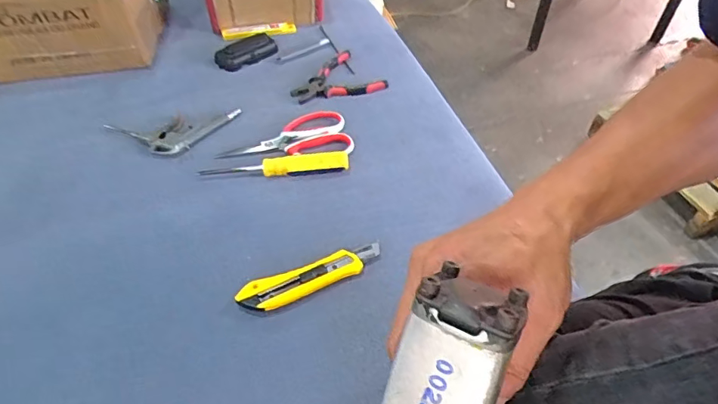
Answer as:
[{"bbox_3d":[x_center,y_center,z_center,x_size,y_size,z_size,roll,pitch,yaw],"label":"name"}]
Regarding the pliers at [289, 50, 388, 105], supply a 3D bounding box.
[{"bbox_3d":[-0.038,-0.194,0.786,0.143,0.022,0.113,-32,56,-27],"label":"pliers"}]

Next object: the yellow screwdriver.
[{"bbox_3d":[-0.114,-0.048,0.636,0.195,0.026,0.025,-3,48,-5],"label":"yellow screwdriver"}]

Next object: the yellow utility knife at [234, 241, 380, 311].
[{"bbox_3d":[-0.051,0.083,0.532,0.164,0.015,0.036,-20,52,-19],"label":"yellow utility knife"}]

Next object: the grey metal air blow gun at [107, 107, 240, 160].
[{"bbox_3d":[-0.268,-0.100,0.685,0.188,0.013,0.089,-8,49,-9],"label":"grey metal air blow gun"}]

